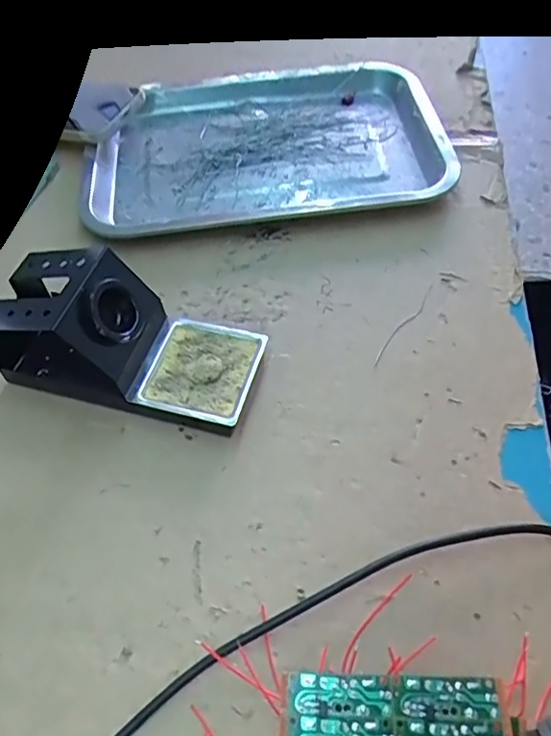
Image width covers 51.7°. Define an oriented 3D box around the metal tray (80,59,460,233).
[{"bbox_3d":[-0.013,-0.203,0.509,0.303,0.024,0.212,-4,54,1],"label":"metal tray"}]

